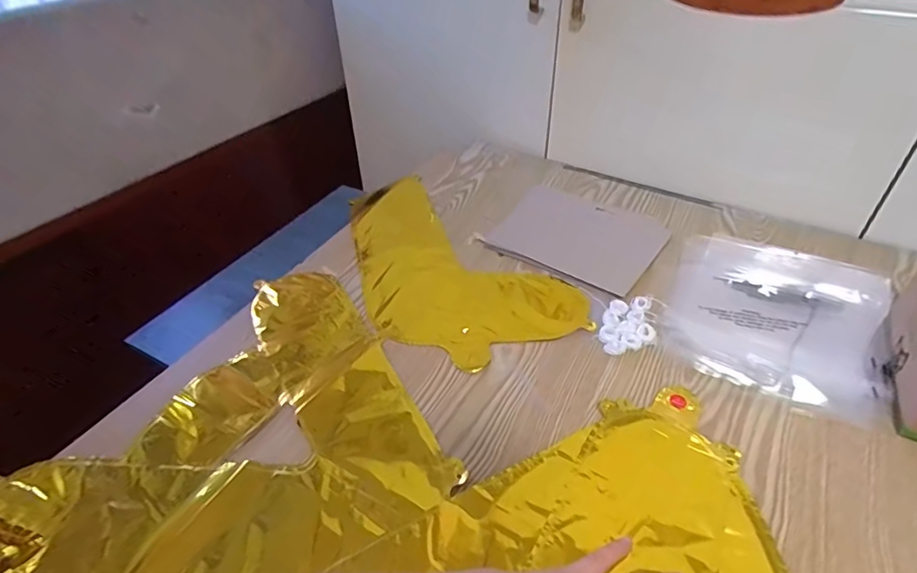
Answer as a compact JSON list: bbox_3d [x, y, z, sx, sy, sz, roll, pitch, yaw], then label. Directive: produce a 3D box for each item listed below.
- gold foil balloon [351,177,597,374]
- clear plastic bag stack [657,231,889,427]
[{"bbox_3d":[-0.022,-0.041,0.669,0.217,0.016,0.376,-16,43,-17],"label":"gold foil balloon"},{"bbox_3d":[0.360,0.024,0.581,0.215,0.007,0.264,22,45,24],"label":"clear plastic bag stack"}]

